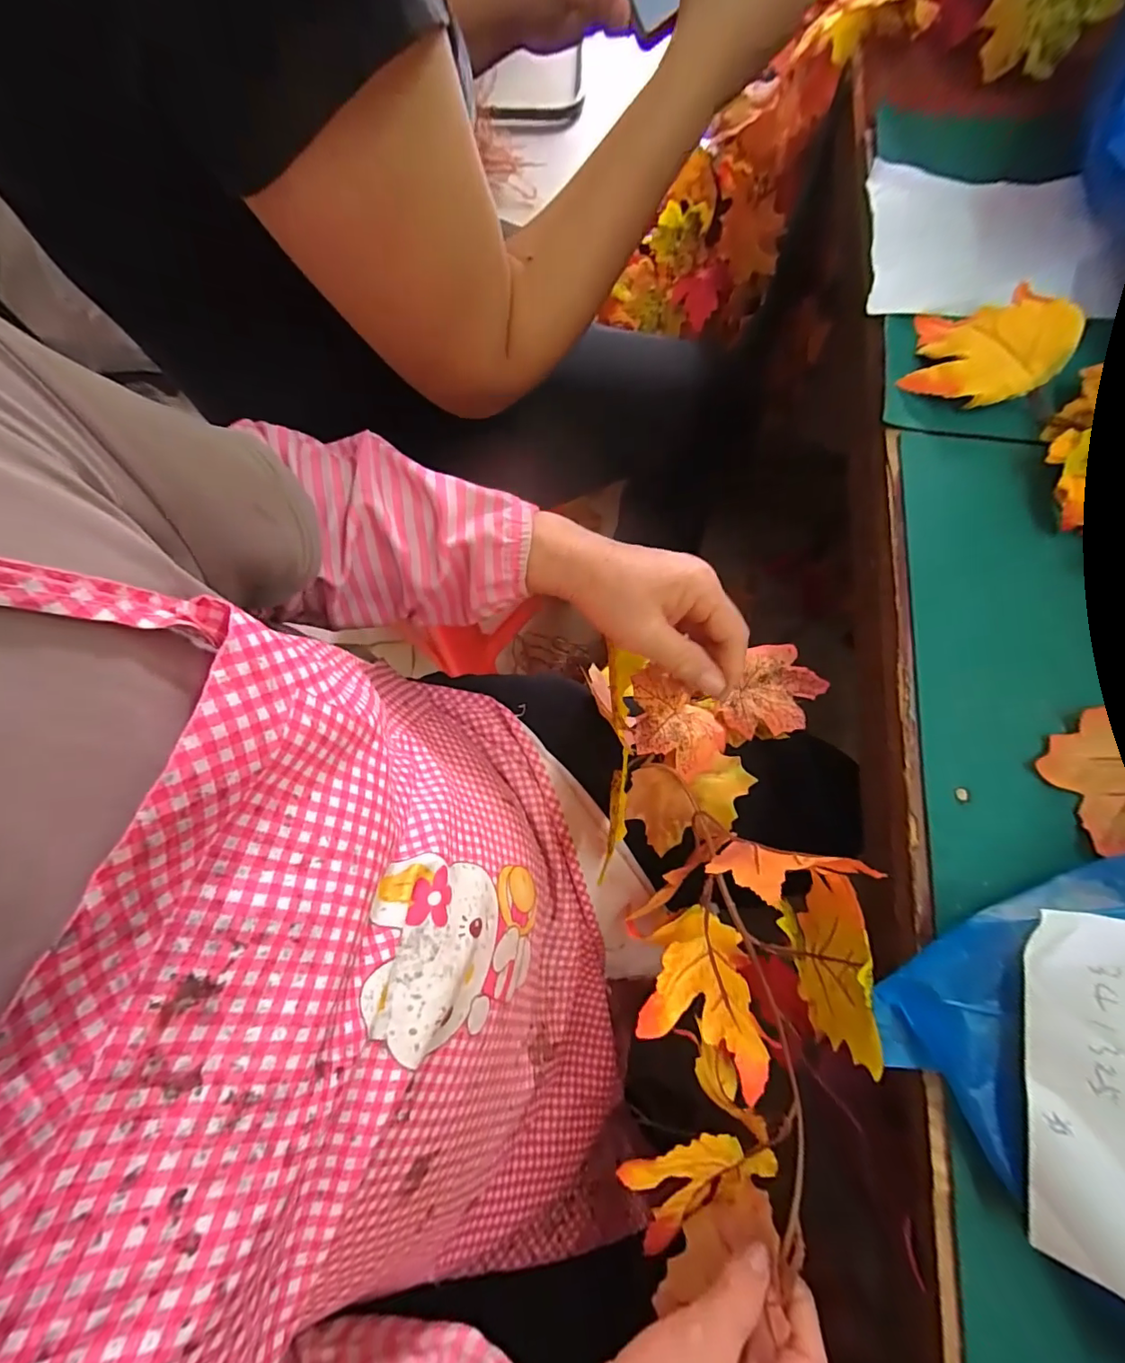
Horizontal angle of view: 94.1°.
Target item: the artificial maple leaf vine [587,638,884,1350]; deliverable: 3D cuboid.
[{"bbox_3d":[0.105,0.129,0.335,0.147,0.133,0.388,4,68,2],"label":"artificial maple leaf vine"}]

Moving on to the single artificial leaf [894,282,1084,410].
[{"bbox_3d":[0.283,-0.223,0.345,0.082,0.043,0.075,26,76,8],"label":"single artificial leaf"}]

